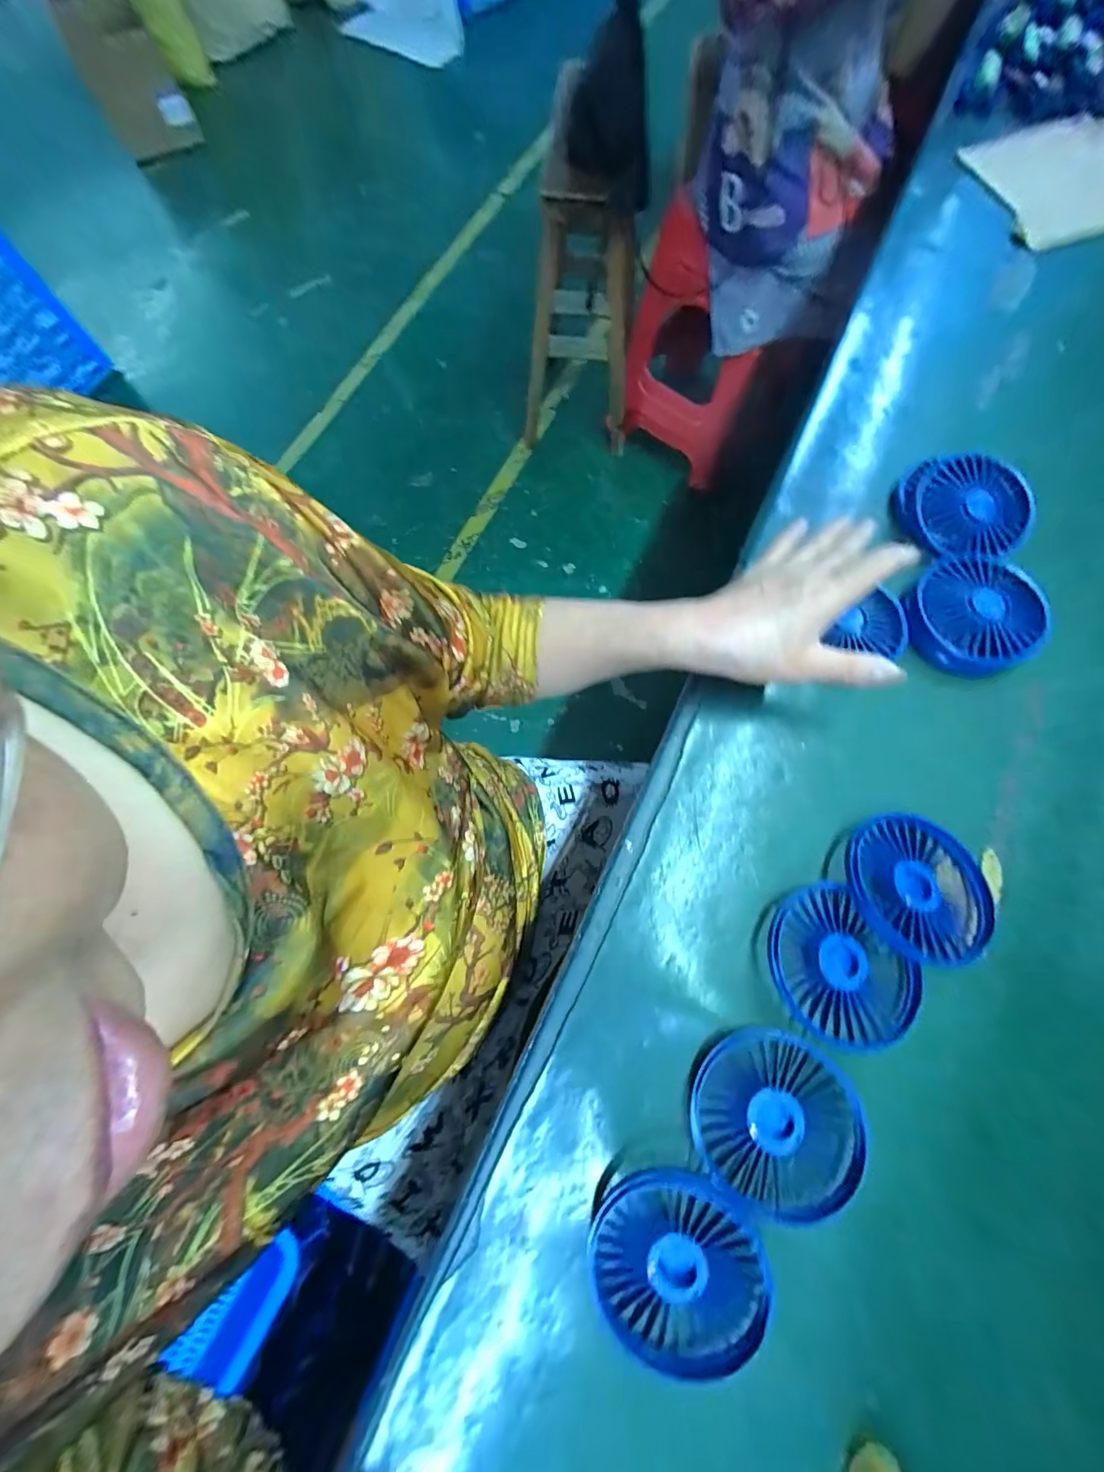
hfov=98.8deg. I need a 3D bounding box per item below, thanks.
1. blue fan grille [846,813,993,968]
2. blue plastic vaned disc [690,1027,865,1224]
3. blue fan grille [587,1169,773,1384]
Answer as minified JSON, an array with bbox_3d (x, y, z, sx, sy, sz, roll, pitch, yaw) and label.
[{"bbox_3d":[0.226,0.091,0.292,0.084,0.020,0.085,0,74,1],"label":"blue fan grille"},{"bbox_3d":[0.122,0.210,0.259,0.080,0.017,0.084,0,74,1],"label":"blue plastic vaned disc"},{"bbox_3d":[0.065,0.271,0.240,0.083,0.022,0.084,0,74,1],"label":"blue fan grille"}]

